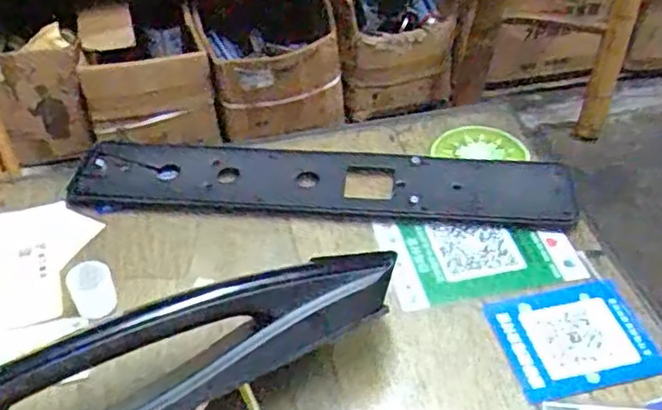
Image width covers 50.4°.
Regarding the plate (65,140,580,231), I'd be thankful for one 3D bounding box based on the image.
[{"bbox_3d":[-0.005,-0.019,0.583,0.405,0.012,0.076,2,43,1],"label":"plate"}]

